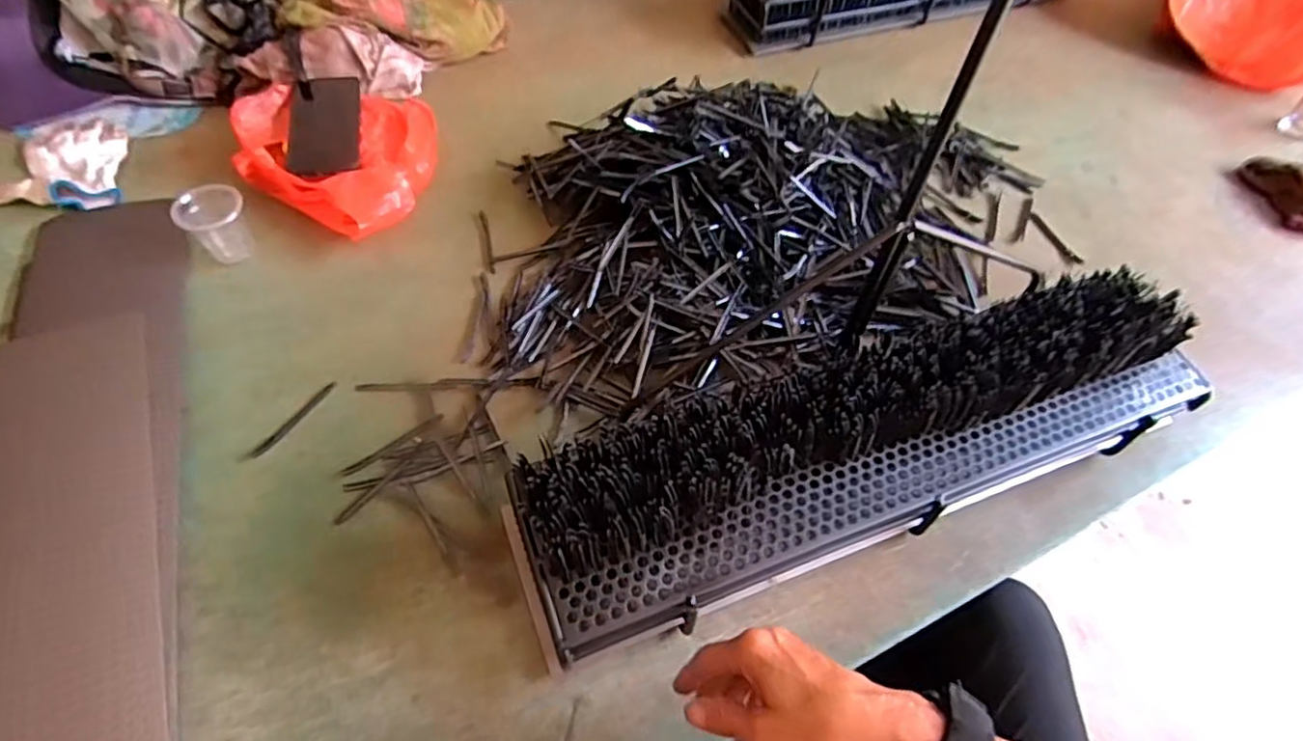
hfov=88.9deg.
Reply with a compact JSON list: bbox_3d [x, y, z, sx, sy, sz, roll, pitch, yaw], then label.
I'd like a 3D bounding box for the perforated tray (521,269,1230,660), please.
[{"bbox_3d":[0.185,0.061,0.551,0.588,0.114,0.142,-17,58,-15],"label":"perforated tray"}]

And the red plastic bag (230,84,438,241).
[{"bbox_3d":[-0.366,-0.264,0.787,0.250,0.069,0.189,27,59,16],"label":"red plastic bag"}]

